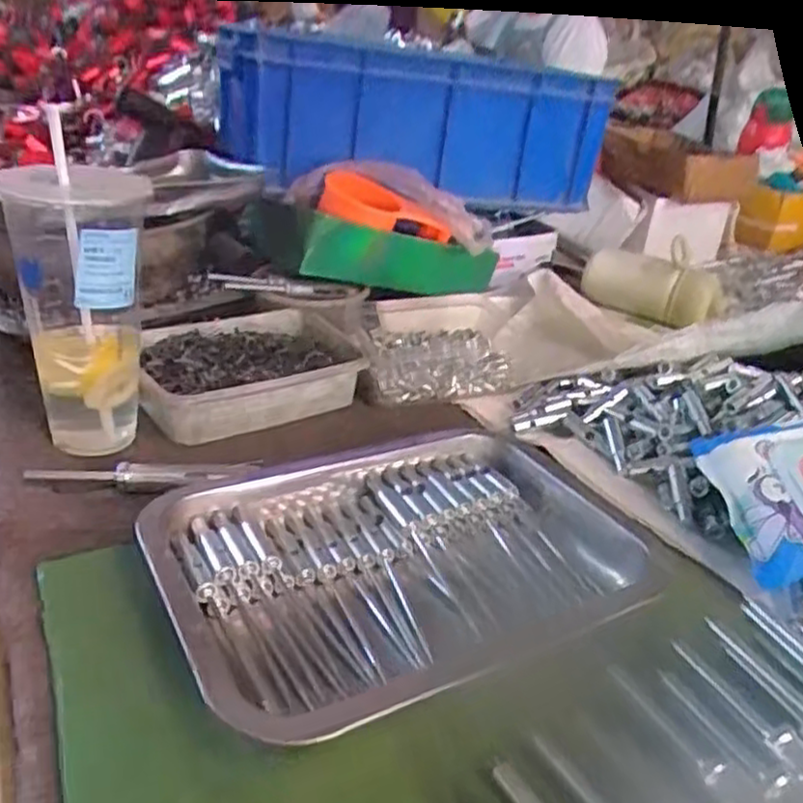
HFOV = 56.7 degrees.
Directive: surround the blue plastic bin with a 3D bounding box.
[{"bbox_3d":[0.001,-0.317,0.825,0.400,0.155,0.240,-8,31,-22],"label":"blue plastic bin"}]

